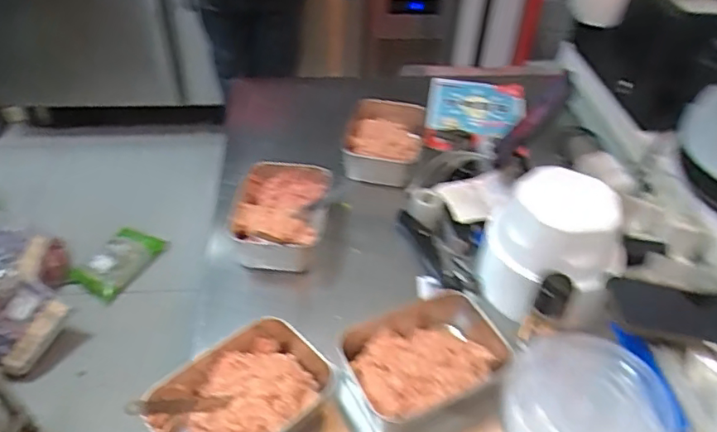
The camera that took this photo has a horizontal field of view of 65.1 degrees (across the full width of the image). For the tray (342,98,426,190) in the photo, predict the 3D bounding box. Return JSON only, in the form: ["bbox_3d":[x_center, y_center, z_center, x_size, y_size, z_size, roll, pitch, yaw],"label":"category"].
[{"bbox_3d":[0.044,-0.129,1.000,0.133,0.055,0.202,8,42,6],"label":"tray"}]

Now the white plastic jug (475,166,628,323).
[{"bbox_3d":[0.250,0.043,0.731,0.164,0.142,0.159,20,45,18],"label":"white plastic jug"}]

